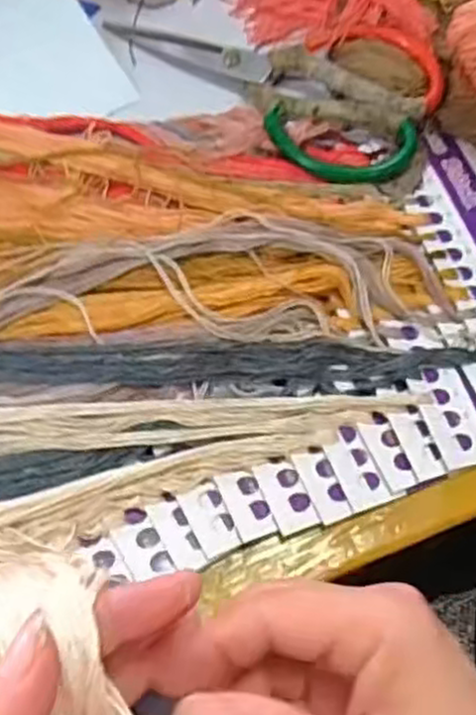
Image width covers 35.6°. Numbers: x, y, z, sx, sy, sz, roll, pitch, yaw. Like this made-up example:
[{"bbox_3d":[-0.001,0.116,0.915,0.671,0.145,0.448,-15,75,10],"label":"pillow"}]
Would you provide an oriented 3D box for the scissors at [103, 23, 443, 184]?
[{"bbox_3d":[0.025,-0.192,0.466,0.212,0.023,0.098,36,68,14],"label":"scissors"}]

